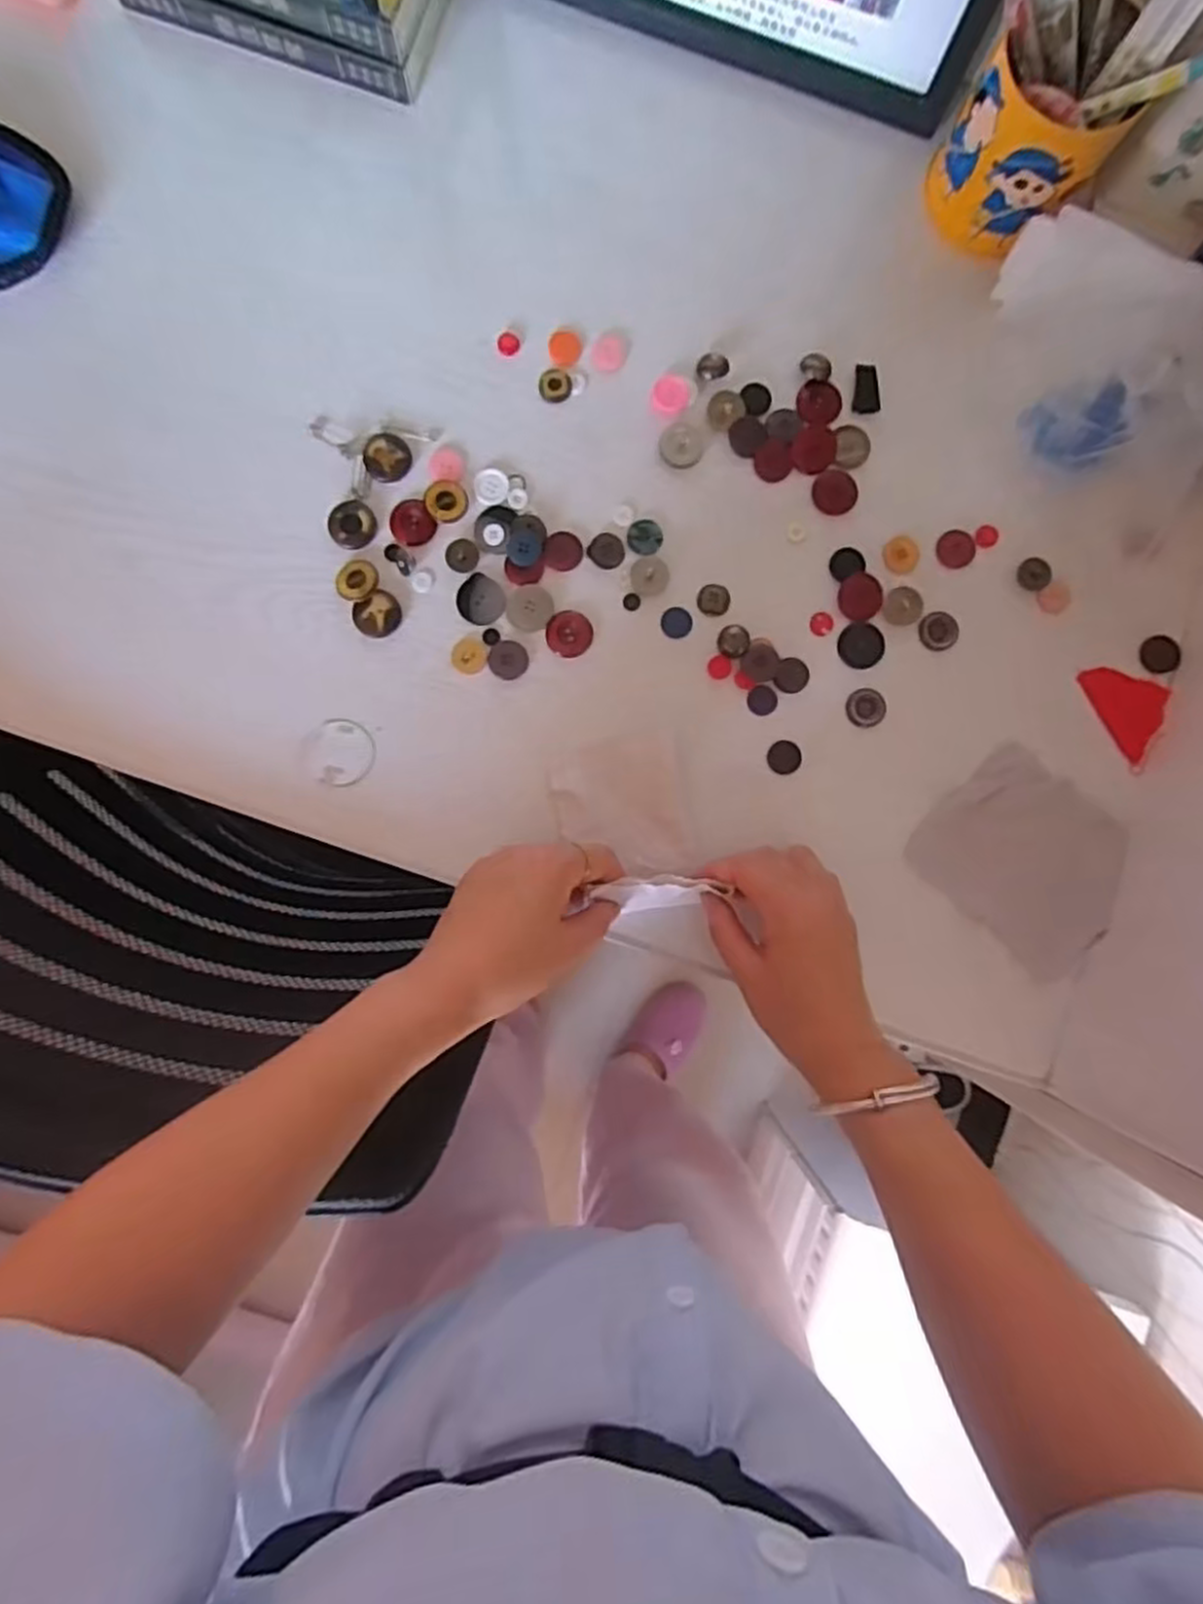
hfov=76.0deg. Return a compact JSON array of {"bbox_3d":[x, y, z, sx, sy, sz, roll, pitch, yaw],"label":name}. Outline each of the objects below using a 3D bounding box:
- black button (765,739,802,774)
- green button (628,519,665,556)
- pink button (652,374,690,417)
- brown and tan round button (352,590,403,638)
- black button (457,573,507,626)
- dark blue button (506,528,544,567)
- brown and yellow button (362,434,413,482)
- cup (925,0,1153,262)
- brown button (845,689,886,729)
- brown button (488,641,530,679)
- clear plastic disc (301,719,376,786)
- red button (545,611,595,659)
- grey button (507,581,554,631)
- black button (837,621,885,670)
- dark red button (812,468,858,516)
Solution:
[{"bbox_3d":[0.114,-0.028,0.481,0.021,0.004,0.021,0,88,-1],"label":"black button"},{"bbox_3d":[0.027,-0.166,0.482,0.022,0.004,0.023,0,88,-1],"label":"green button"},{"bbox_3d":[0.043,-0.251,0.473,0.022,0.004,0.027,16,87,-1],"label":"pink button"},{"bbox_3d":[-0.137,-0.115,0.472,0.028,0.006,0.026,0,88,-1],"label":"brown and tan round button"},{"bbox_3d":[-0.074,-0.124,0.474,0.030,0.004,0.029,0,88,-1],"label":"black button"},{"bbox_3d":[-0.047,-0.157,0.475,0.022,0.005,0.022,0,88,-1],"label":"dark blue button"},{"bbox_3d":[-0.133,-0.214,0.478,0.028,0.004,0.029,-9,88,-2],"label":"brown and yellow button"},{"bbox_3d":[0.255,-0.393,0.452,0.085,0.088,0.086,-28,88,-2],"label":"cup"},{"bbox_3d":[0.166,-0.059,0.482,0.024,0.004,0.024,-10,88,-2],"label":"brown button"},{"bbox_3d":[-0.057,-0.088,0.476,0.024,0.004,0.024,0,88,-1],"label":"brown button"},{"bbox_3d":[-0.159,-0.030,0.469,0.041,0.004,0.040,-4,88,-1],"label":"clear plastic disc"},{"bbox_3d":[-0.020,-0.105,0.479,0.029,0.004,0.029,0,88,-1],"label":"red button"},{"bbox_3d":[-0.044,-0.120,0.476,0.028,0.004,0.028,-8,88,-2],"label":"grey button"},{"bbox_3d":[0.164,-0.099,0.485,0.029,0.004,0.029,0,88,-1],"label":"black button"},{"bbox_3d":[0.147,-0.196,0.484,0.027,0.007,0.028,0,88,-1],"label":"dark red button"}]

